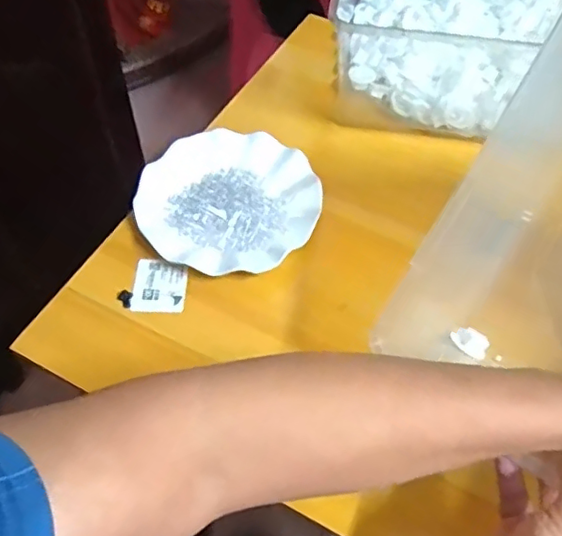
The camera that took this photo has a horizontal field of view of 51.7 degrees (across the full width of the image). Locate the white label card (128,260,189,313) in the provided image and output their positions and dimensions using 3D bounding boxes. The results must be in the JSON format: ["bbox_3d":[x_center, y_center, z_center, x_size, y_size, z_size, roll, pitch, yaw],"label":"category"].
[{"bbox_3d":[-0.116,0.017,0.557,0.050,0.004,0.056,4,58,-2],"label":"white label card"}]

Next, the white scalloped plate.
[{"bbox_3d":[-0.053,-0.071,0.595,0.177,0.017,0.172,1,55,-1],"label":"white scalloped plate"}]

